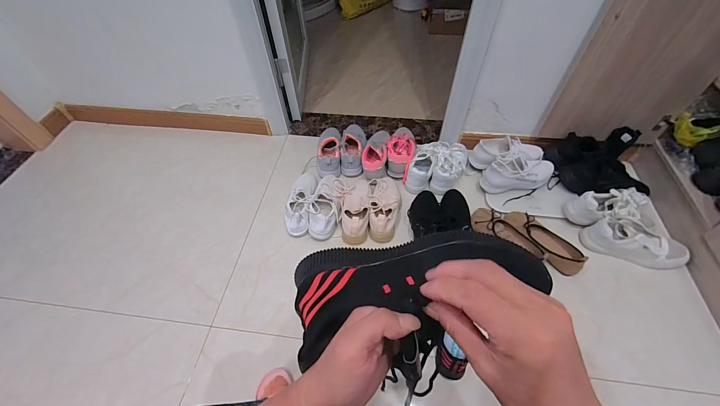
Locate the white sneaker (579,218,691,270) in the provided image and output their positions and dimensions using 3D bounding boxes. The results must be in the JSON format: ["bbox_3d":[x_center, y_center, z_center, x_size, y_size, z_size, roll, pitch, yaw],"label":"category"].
[{"bbox_3d":[0.799,0.123,0.886,0.265,0.087,0.100,13,54,11],"label":"white sneaker"}]

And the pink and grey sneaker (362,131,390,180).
[{"bbox_3d":[0.060,-0.190,1.144,0.087,0.085,0.247,6,53,6],"label":"pink and grey sneaker"}]

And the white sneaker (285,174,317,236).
[{"bbox_3d":[-0.193,-0.012,1.029,0.089,0.083,0.256,1,53,2],"label":"white sneaker"}]

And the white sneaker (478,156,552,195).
[{"bbox_3d":[0.529,-0.096,1.022,0.237,0.099,0.089,-10,53,-6],"label":"white sneaker"}]

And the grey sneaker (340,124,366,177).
[{"bbox_3d":[-0.023,-0.219,1.156,0.082,0.110,0.238,3,53,3],"label":"grey sneaker"}]

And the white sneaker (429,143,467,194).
[{"bbox_3d":[0.319,-0.129,1.088,0.096,0.080,0.229,20,56,16],"label":"white sneaker"}]

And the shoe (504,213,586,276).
[{"bbox_3d":[0.534,0.111,0.908,0.096,0.053,0.234,-22,55,-15],"label":"shoe"}]

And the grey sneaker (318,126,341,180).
[{"bbox_3d":[-0.112,-0.201,1.151,0.088,0.103,0.258,-1,53,0],"label":"grey sneaker"}]

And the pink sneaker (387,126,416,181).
[{"bbox_3d":[0.153,-0.196,1.147,0.100,0.086,0.261,9,54,8],"label":"pink sneaker"}]

